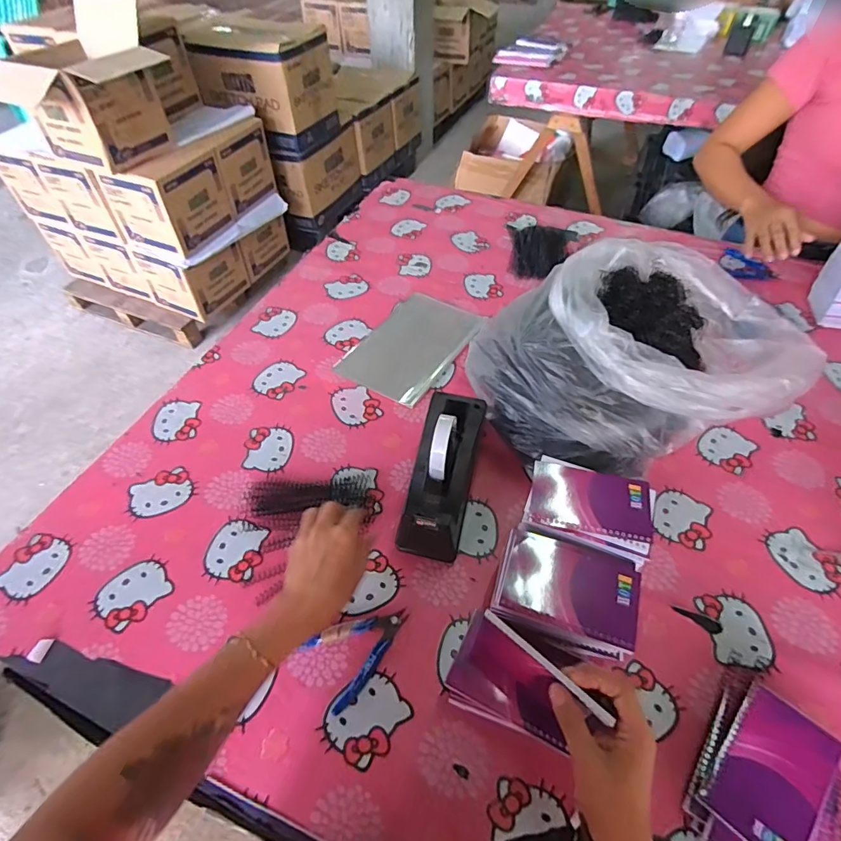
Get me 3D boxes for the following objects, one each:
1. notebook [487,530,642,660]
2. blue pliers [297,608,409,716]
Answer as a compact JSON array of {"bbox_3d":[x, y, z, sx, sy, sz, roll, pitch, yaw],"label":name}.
[{"bbox_3d":[0.148,0.172,0.494,0.134,0.015,0.099,17,53,15],"label":"notebook"},{"bbox_3d":[-0.062,0.255,0.544,0.115,0.010,0.078,-27,55,-19],"label":"blue pliers"}]

